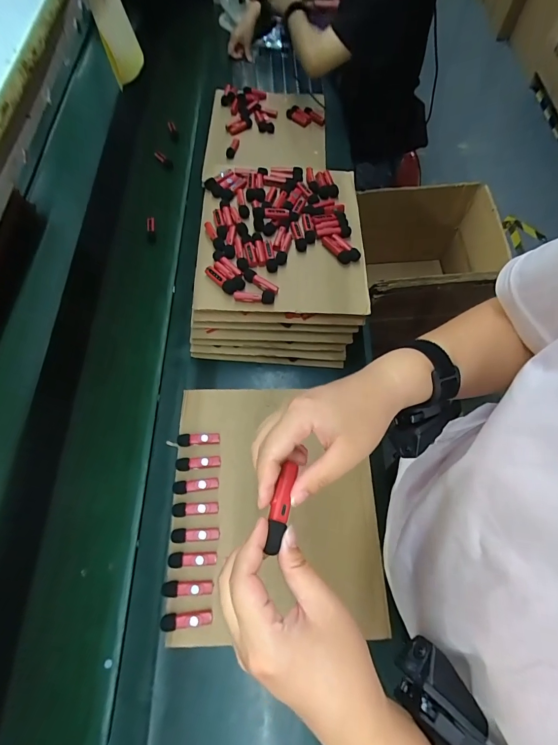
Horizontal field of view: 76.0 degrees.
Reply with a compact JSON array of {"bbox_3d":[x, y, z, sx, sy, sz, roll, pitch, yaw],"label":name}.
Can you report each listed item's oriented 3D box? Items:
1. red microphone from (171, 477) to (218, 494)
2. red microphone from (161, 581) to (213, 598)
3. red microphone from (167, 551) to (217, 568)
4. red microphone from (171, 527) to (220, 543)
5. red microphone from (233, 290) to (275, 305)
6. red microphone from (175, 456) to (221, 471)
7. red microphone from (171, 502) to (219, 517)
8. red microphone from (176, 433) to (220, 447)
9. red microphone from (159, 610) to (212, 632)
[{"bbox_3d":[-0.123,0.166,0.527,0.065,0.012,0.019,-7,67,-1],"label":"red microphone"},{"bbox_3d":[-0.122,0.288,0.477,0.066,0.012,0.017,-1,67,1],"label":"red microphone"},{"bbox_3d":[-0.119,0.257,0.490,0.064,0.010,0.019,1,67,2],"label":"red microphone"},{"bbox_3d":[-0.117,0.228,0.502,0.065,0.010,0.019,0,67,2],"label":"red microphone"},{"bbox_3d":[-0.041,-0.123,0.585,0.065,0.021,0.020,0,67,2],"label":"red microphone"},{"bbox_3d":[-0.122,0.137,0.539,0.066,0.010,0.018,-4,67,0],"label":"red microphone"},{"bbox_3d":[-0.120,0.196,0.513,0.066,0.008,0.018,-3,67,1],"label":"red microphone"},{"bbox_3d":[-0.127,0.104,0.558,0.065,0.011,0.021,-3,67,1],"label":"red microphone"},{"bbox_3d":[-0.120,0.320,0.463,0.066,0.010,0.018,-7,67,-1],"label":"red microphone"}]

